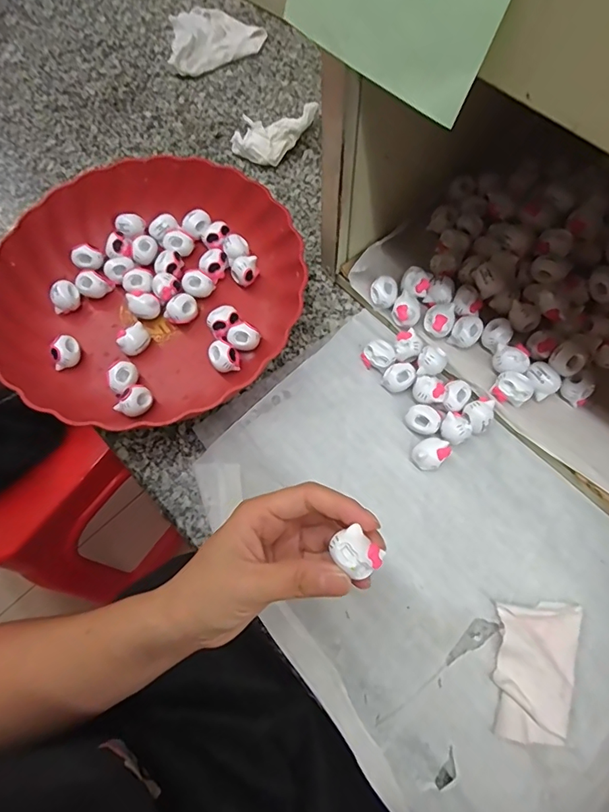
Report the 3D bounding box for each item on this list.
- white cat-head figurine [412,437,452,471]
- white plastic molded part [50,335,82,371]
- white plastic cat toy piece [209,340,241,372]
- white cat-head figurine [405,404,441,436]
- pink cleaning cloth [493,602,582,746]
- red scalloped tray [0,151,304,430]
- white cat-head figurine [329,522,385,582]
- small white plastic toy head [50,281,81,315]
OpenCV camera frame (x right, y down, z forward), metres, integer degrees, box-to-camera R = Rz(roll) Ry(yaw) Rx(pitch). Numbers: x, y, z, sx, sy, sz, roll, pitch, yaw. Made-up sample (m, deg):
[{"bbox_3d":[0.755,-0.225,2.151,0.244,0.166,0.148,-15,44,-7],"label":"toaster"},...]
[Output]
[{"bbox_3d":[0.090,0.035,0.340,0.022,0.017,0.023,-1,69,2],"label":"white cat-head figurine"},{"bbox_3d":[-0.189,-0.042,0.373,0.021,0.022,0.020,-22,69,-6],"label":"white plastic molded part"},{"bbox_3d":[-0.063,-0.037,0.375,0.021,0.025,0.023,-1,69,2],"label":"white plastic cat toy piece"},{"bbox_3d":[0.088,0.011,0.351,0.023,0.017,0.022,-1,69,2],"label":"white cat-head figurine"},{"bbox_3d":[0.144,0.162,0.290,0.049,0.009,0.079,9,69,6],"label":"pink cleaning cloth"},{"bbox_3d":[-0.125,-0.097,0.384,0.238,0.049,0.229,-22,69,-6],"label":"red scalloped tray"},{"bbox_3d":[0.026,0.073,0.235,0.020,0.011,0.025,-40,72,-15],"label":"white cat-head figurine"},{"bbox_3d":[-0.199,-0.090,0.397,0.019,0.022,0.023,-1,69,2],"label":"small white plastic toy head"}]

